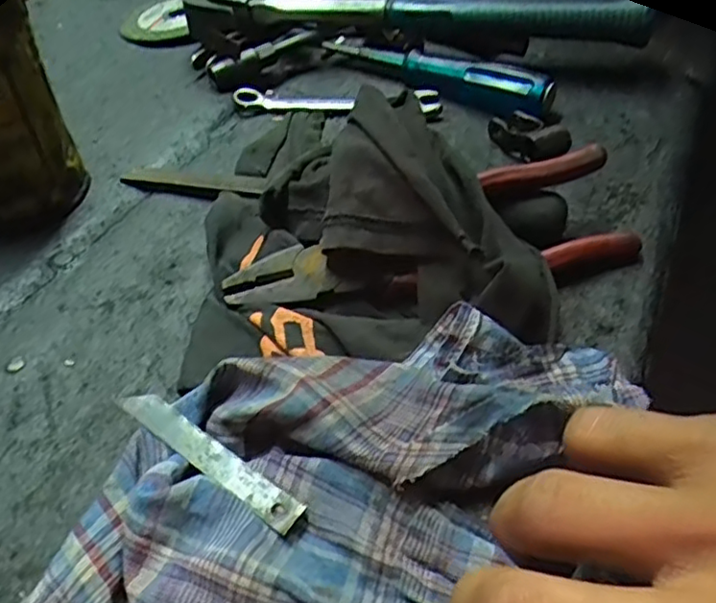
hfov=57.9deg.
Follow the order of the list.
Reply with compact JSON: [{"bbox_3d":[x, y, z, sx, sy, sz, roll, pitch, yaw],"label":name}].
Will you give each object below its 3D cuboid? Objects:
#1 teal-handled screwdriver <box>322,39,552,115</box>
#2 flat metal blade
[{"bbox_3d":[0.049,-0.161,0.441,0.174,0.028,0.025,34,56,31],"label":"teal-handled screwdriver"},{"bbox_3d":[-0.057,0.058,0.246,0.086,0.004,0.012,29,69,23],"label":"flat metal blade"}]

